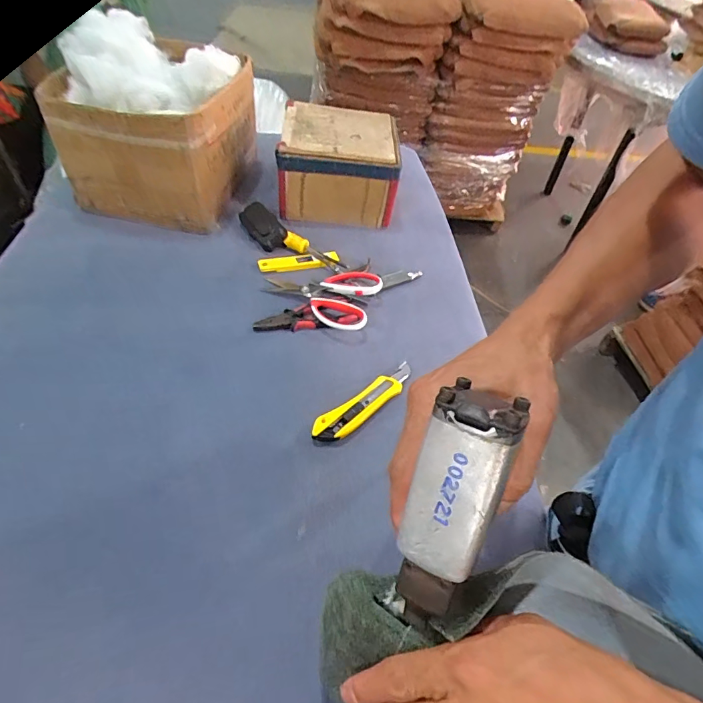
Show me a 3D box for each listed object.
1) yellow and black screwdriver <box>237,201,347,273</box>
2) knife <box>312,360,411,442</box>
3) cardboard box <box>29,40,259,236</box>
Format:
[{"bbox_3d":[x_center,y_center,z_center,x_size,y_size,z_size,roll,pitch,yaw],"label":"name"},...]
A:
[{"bbox_3d":[-0.111,-0.188,0.770,0.220,0.037,0.070,37,55,24],"label":"yellow and black screwdriver"},{"bbox_3d":[0.020,0.066,0.574,0.164,0.020,0.037,-32,59,-29],"label":"knife"},{"bbox_3d":[-0.327,-0.380,0.812,0.244,0.200,0.281,13,49,5],"label":"cardboard box"}]

